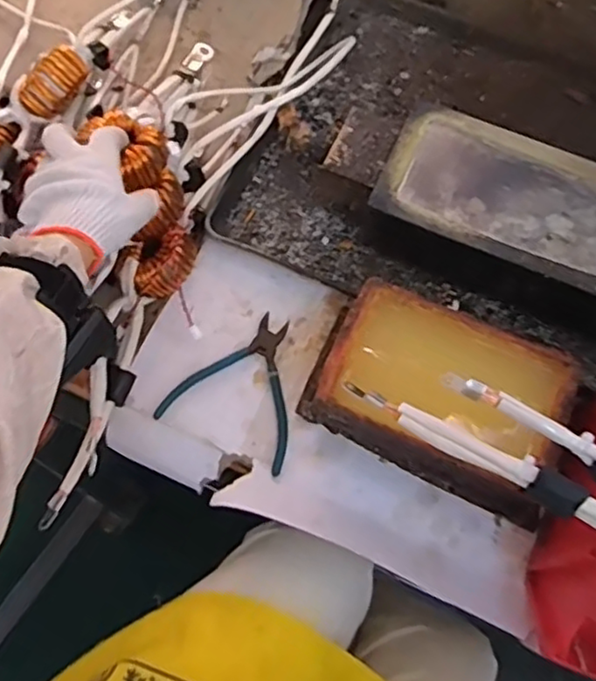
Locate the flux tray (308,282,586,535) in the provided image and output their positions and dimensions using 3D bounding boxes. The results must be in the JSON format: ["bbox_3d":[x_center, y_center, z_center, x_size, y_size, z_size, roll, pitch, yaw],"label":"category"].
[{"bbox_3d":[0.127,0.049,0.571,0.216,0.066,0.146,25,69,7],"label":"flux tray"}]

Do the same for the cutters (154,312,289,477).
[{"bbox_3d":[-0.045,0.038,0.600,0.120,0.008,0.134,24,68,7],"label":"cutters"}]

